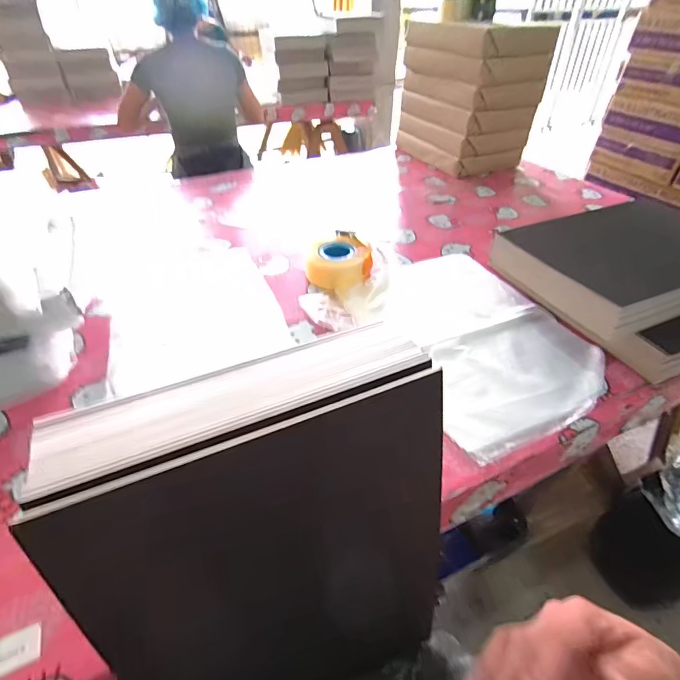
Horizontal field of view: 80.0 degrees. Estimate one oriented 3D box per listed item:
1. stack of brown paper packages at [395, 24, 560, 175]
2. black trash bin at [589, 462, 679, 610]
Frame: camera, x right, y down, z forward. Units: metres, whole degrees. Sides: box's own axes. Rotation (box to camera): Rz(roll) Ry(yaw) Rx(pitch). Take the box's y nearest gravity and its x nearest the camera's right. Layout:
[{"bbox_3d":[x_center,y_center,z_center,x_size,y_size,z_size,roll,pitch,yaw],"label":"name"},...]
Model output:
[{"bbox_3d":[0.388,-0.737,1.223,0.262,0.351,0.326,-26,47,-27],"label":"stack of brown paper packages"},{"bbox_3d":[0.902,0.561,1.138,0.297,0.432,0.236,-14,42,-16],"label":"black trash bin"}]

